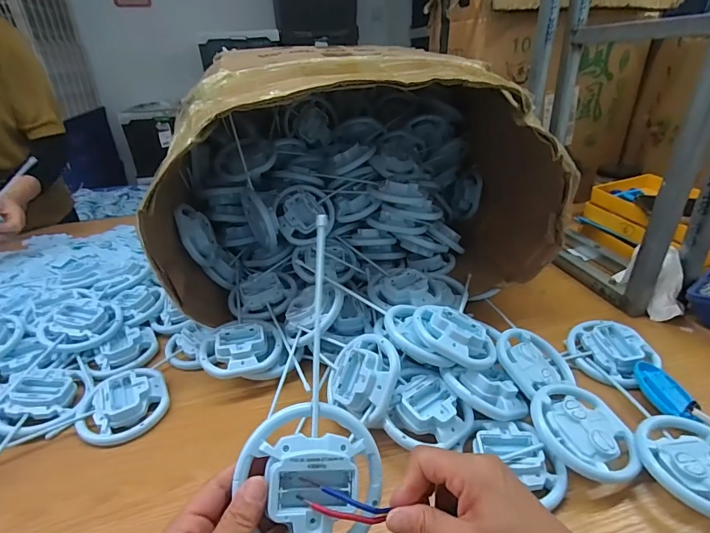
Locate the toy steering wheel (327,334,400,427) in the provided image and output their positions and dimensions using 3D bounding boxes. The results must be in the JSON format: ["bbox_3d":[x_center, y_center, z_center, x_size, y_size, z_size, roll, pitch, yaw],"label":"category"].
[{"bbox_3d":[0.007,0.120,0.457,0.100,0.088,0.036,20,-6,42],"label":"toy steering wheel"}]

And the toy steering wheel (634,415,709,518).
[{"bbox_3d":[0.324,0.186,0.376,0.101,0.018,0.091,21,37,36],"label":"toy steering wheel"}]

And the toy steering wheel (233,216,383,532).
[{"bbox_3d":[-0.034,0.080,0.310,0.095,0.039,0.244,-3,69,2],"label":"toy steering wheel"}]

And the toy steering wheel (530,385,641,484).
[{"bbox_3d":[0.230,0.165,0.409,0.088,0.025,0.099,-14,31,-18],"label":"toy steering wheel"}]

